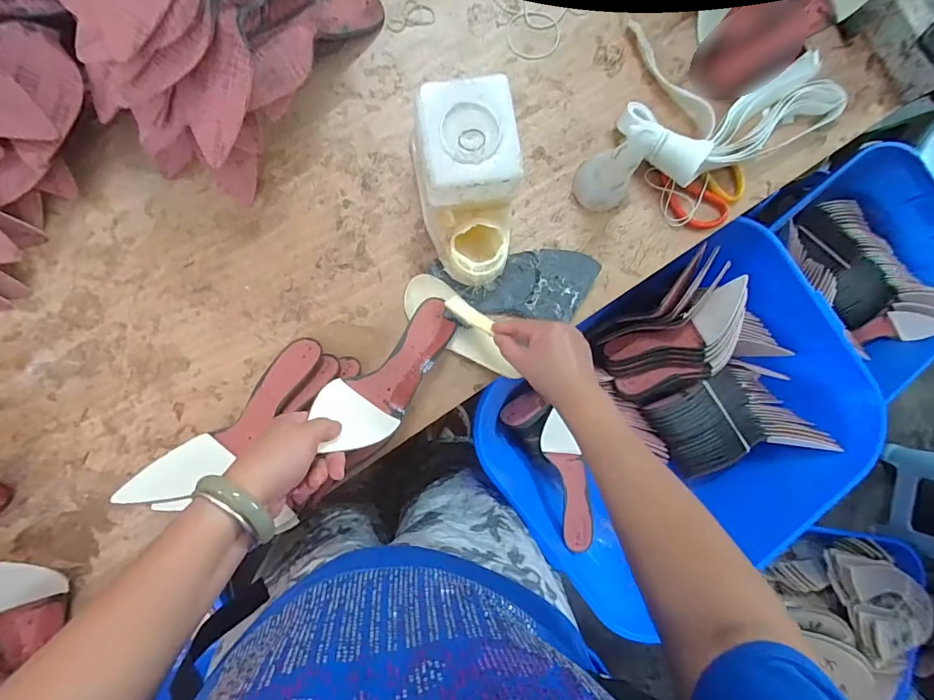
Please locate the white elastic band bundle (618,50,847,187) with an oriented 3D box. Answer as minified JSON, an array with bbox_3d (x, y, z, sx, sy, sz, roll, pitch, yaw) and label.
[{"bbox_3d":[0.354,-0.299,0.589,0.303,0.064,0.108,-19,91,-5],"label":"white elastic band bundle"}]

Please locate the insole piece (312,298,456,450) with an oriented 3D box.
[{"bbox_3d":[-0.084,0.025,0.515,0.081,0.050,0.218,40,56,-4],"label":"insole piece"}]

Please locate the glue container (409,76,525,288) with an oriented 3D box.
[{"bbox_3d":[-0.002,-0.184,0.529,0.108,0.123,0.195,-4,90,-6],"label":"glue container"}]

